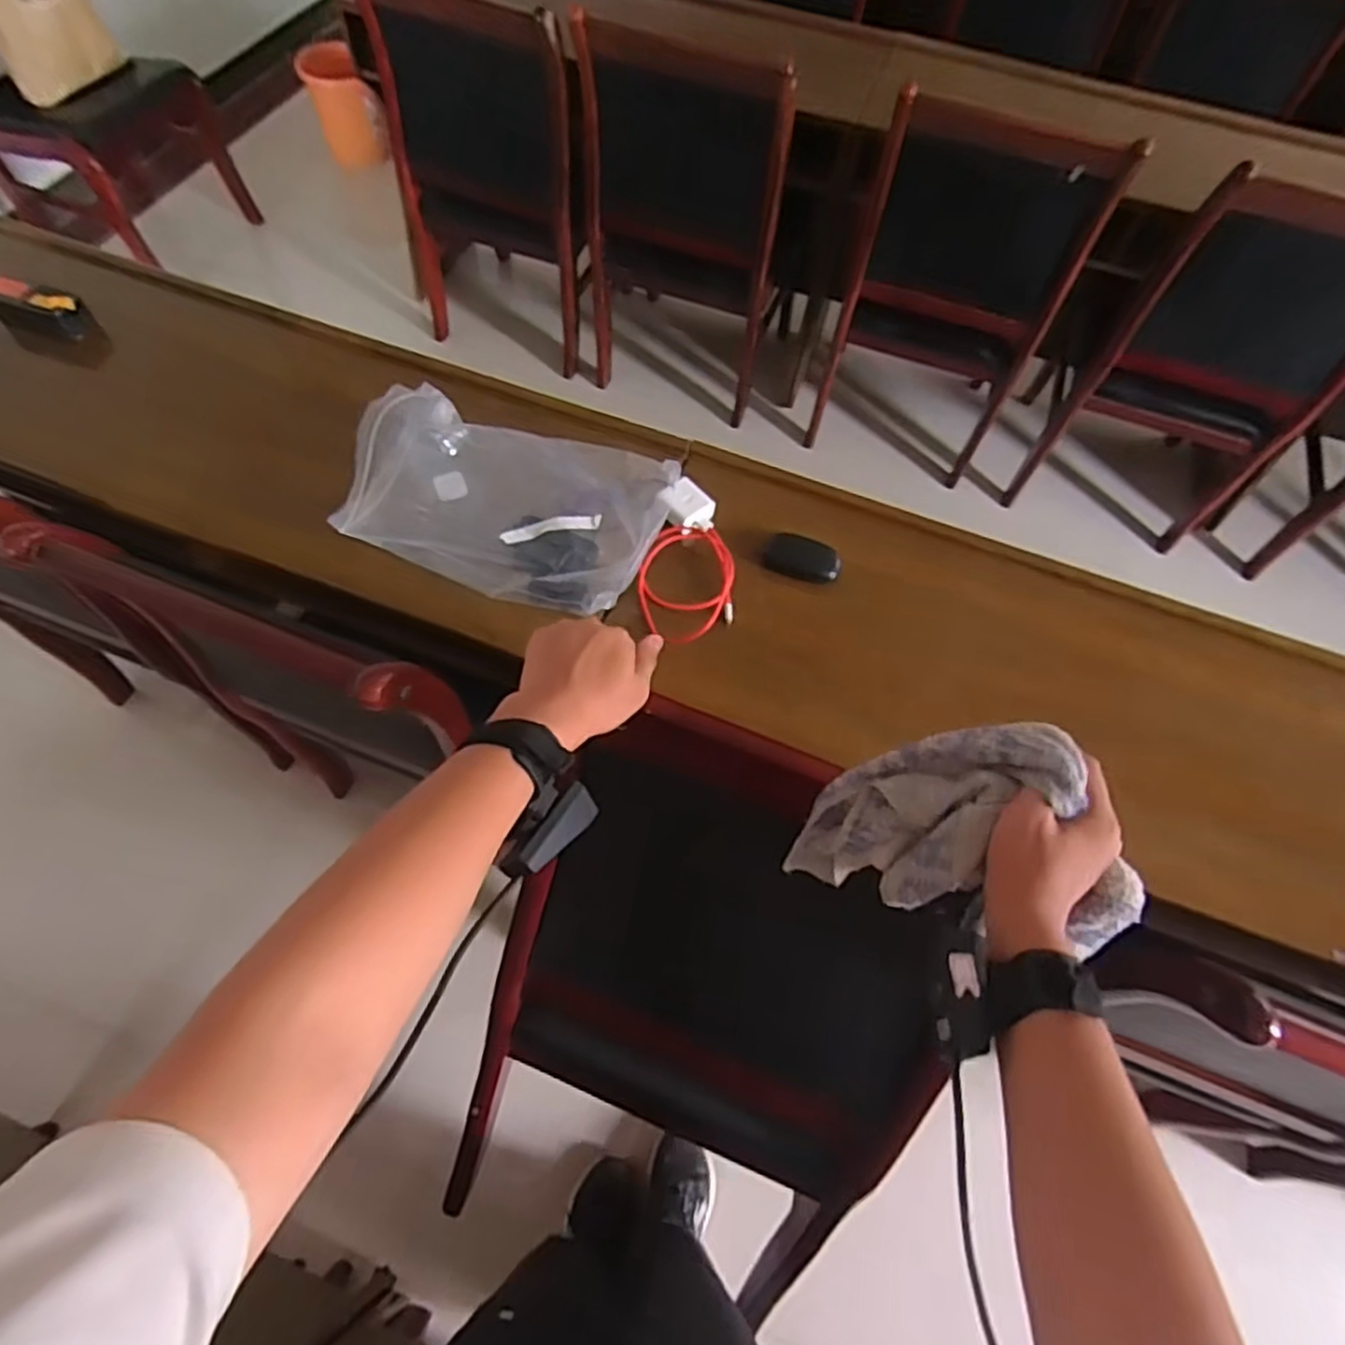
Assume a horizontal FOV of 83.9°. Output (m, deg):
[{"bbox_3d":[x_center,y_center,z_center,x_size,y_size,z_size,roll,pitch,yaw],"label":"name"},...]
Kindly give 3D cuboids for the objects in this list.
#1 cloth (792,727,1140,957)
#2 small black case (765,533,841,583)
[{"bbox_3d":[0.213,0.118,0.528,0.212,0.157,0.118,24,63,9],"label":"cloth"},{"bbox_3d":[0.160,-0.138,0.914,0.091,0.034,0.044,11,62,3],"label":"small black case"}]

